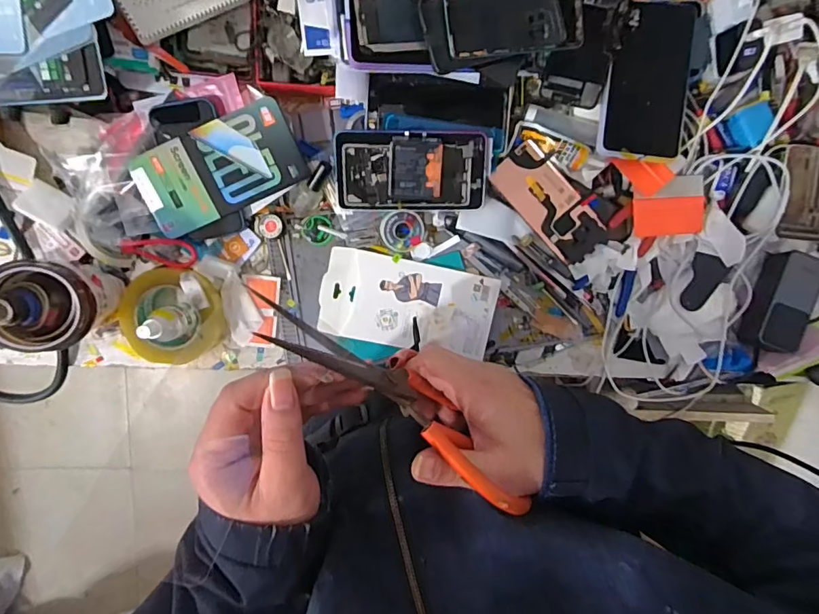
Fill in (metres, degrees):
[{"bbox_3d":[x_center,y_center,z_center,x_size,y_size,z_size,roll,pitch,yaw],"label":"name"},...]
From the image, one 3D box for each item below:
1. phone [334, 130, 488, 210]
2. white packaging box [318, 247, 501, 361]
[{"bbox_3d":[0.003,-0.169,0.591,0.185,0.012,0.094,-1,112,-3],"label":"phone"},{"bbox_3d":[0.001,-0.004,0.642,0.228,0.014,0.114,10,97,-5],"label":"white packaging box"}]

